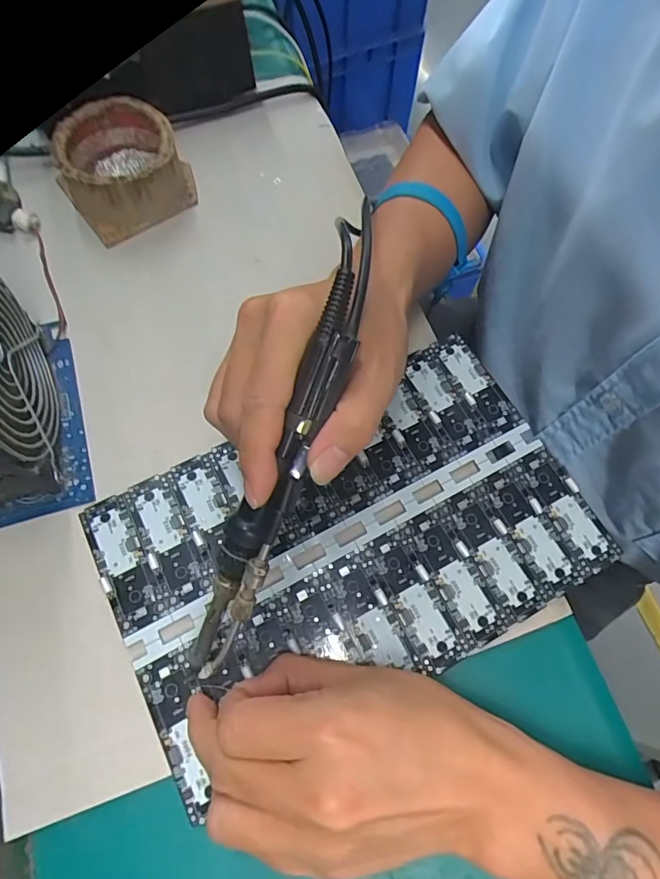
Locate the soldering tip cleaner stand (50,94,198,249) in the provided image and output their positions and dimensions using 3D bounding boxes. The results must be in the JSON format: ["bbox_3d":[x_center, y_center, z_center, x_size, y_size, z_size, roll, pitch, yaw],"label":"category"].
[{"bbox_3d":[-0.155,-0.207,0.368,0.089,0.047,0.088,-35,73,-16],"label":"soldering tip cleaner stand"}]

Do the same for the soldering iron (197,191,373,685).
[{"bbox_3d":[-0.022,0.007,0.233,0.029,0.031,0.231,22,97,6],"label":"soldering iron"}]

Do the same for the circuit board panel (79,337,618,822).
[{"bbox_3d":[0.012,0.055,0.293,0.269,0.008,0.170,-25,71,-13],"label":"circuit board panel"}]

